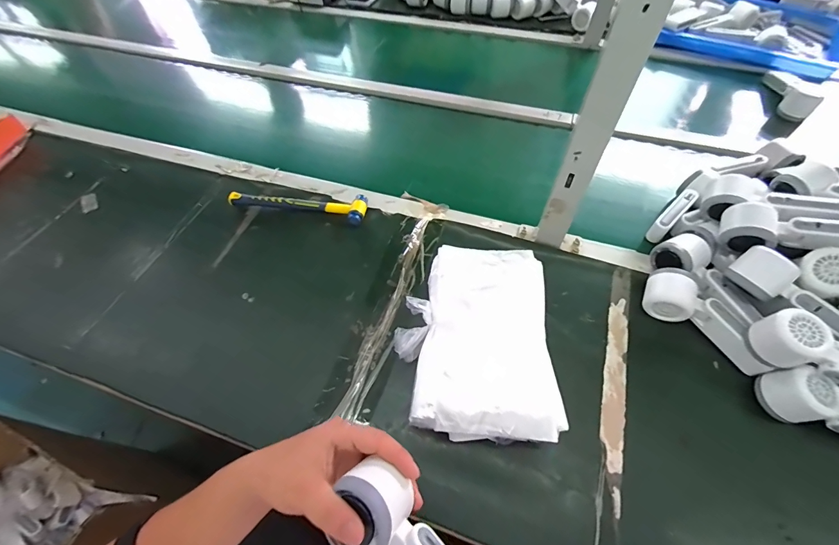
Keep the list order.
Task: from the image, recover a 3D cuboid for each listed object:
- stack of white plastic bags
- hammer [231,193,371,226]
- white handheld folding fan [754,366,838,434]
[{"bbox_3d":[0.069,0.085,0.476,0.196,0.066,0.244,-2,57,1],"label":"stack of white plastic bags"},{"bbox_3d":[-0.210,-0.126,0.645,0.240,0.021,0.064,11,58,9],"label":"hammer"},{"bbox_3d":[0.489,0.161,0.410,0.169,0.050,0.048,18,59,13],"label":"white handheld folding fan"}]

